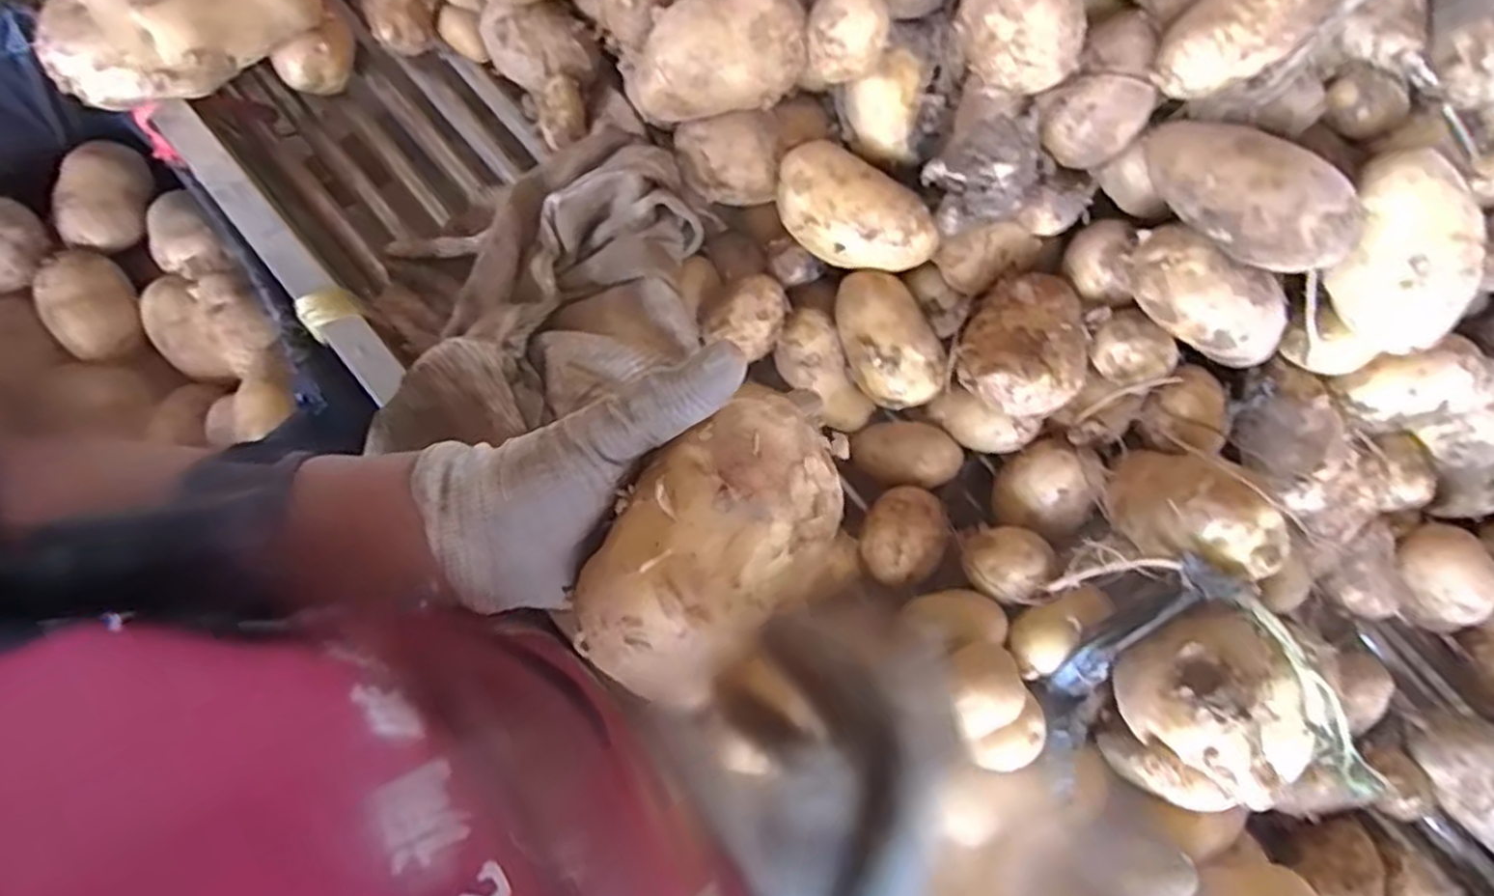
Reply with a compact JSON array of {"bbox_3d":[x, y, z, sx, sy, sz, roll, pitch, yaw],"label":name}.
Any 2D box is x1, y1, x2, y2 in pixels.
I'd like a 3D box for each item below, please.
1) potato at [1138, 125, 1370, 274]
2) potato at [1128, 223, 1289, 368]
[{"bbox_3d":[0.261,-0.137,0.399,0.046,0.042,0.112,-31,58,-10],"label":"potato"},{"bbox_3d":[0.260,-0.083,0.423,0.100,0.042,0.055,29,99,3],"label":"potato"}]

